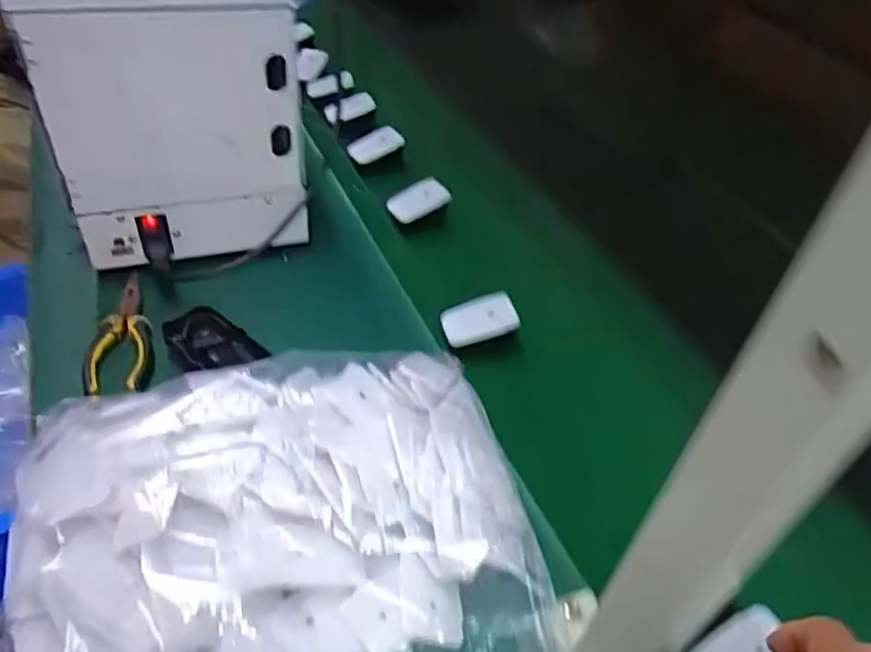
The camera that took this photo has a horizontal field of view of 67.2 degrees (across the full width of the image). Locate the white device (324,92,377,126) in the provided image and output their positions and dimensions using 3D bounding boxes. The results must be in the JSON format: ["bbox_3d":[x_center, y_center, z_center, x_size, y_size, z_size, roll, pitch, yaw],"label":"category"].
[{"bbox_3d":[-0.127,-0.325,0.976,0.081,0.031,0.020,-10,39,21],"label":"white device"}]

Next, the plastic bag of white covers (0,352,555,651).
[{"bbox_3d":[-0.100,0.131,0.428,0.340,0.079,0.288,-2,44,-9],"label":"plastic bag of white covers"}]

